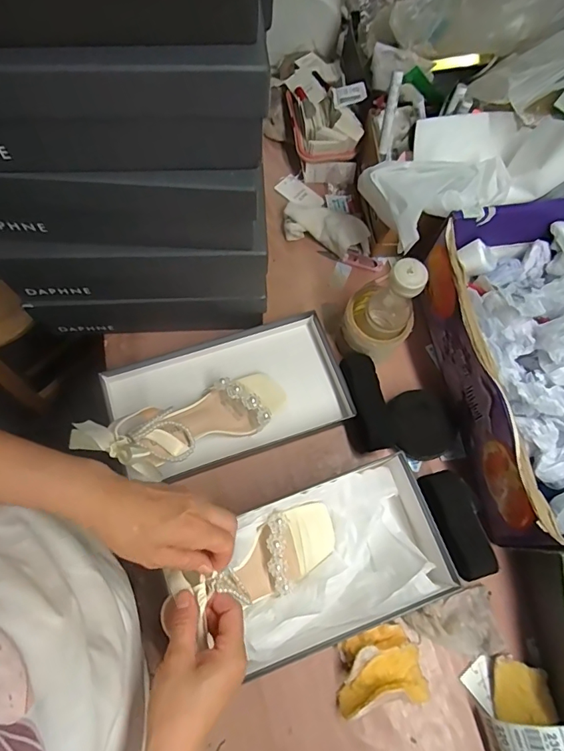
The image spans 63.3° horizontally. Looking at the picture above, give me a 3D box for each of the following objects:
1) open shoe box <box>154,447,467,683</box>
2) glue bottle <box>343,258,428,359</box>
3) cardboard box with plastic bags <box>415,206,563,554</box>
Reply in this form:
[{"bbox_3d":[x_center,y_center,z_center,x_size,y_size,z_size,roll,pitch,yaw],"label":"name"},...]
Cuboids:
[{"bbox_3d":[0.043,0.211,0.529,0.283,0.080,0.156,-18,72,-9],"label":"open shoe box"},{"bbox_3d":[0.122,-0.079,0.572,0.085,0.171,0.070,34,72,9],"label":"glue bottle"},{"bbox_3d":[0.371,-0.024,0.558,0.294,0.183,0.404,-9,71,-6],"label":"cardboard box with plastic bags"}]

